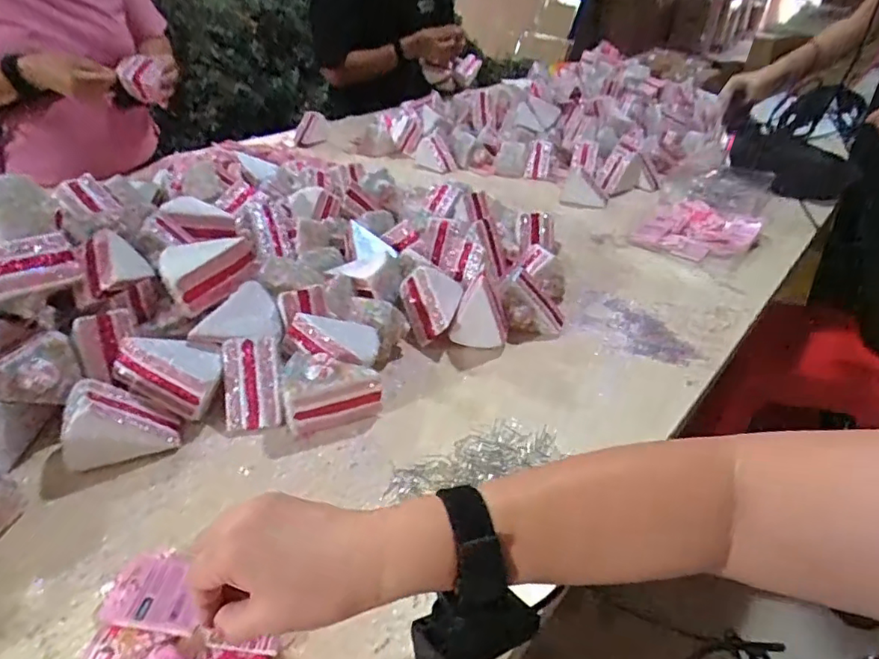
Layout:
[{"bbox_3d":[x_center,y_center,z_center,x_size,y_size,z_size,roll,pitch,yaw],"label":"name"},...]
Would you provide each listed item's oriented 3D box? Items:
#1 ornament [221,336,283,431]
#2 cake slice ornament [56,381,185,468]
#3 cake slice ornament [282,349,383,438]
[{"bbox_3d":[-0.178,0.051,0.547,0.052,0.062,0.069,-5,34,-13],"label":"ornament"},{"bbox_3d":[-0.280,0.091,0.497,0.065,0.091,0.048,-57,36,-3],"label":"cake slice ornament"},{"bbox_3d":[-0.104,0.054,0.548,0.087,0.062,0.063,-8,35,-18],"label":"cake slice ornament"}]

